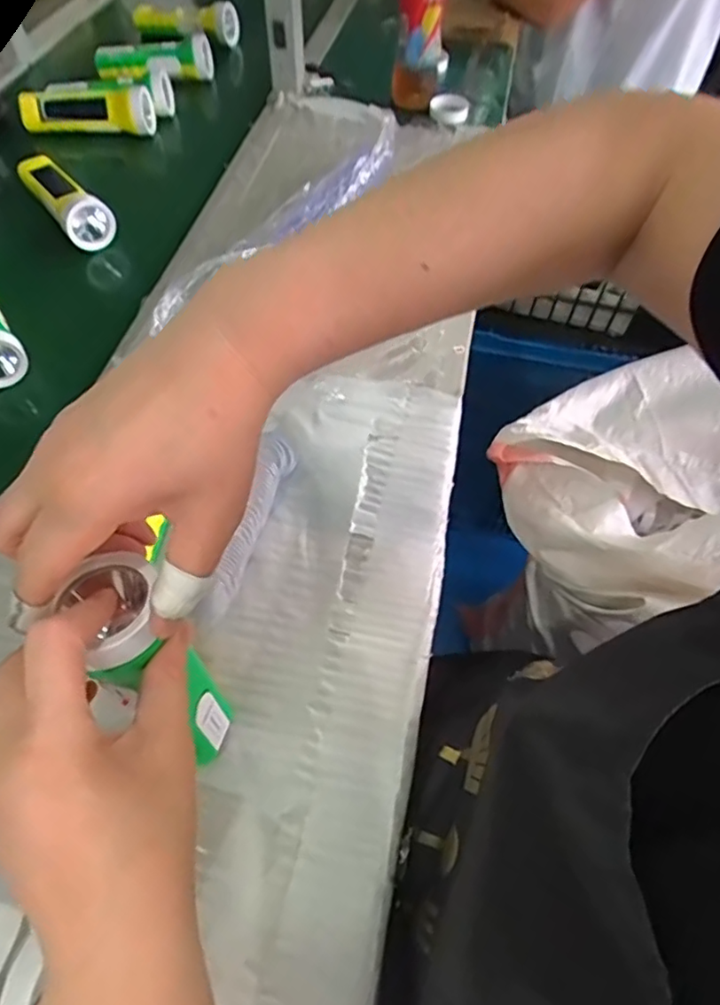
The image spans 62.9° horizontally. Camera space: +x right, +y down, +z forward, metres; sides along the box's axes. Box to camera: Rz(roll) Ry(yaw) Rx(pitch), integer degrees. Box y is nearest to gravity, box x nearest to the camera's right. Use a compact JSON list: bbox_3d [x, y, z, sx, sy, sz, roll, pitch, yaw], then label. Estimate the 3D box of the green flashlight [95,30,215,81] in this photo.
[{"bbox_3d":[-0.303,-0.649,0.862,0.173,0.047,0.052,-5,57,-4],"label":"green flashlight"}]

